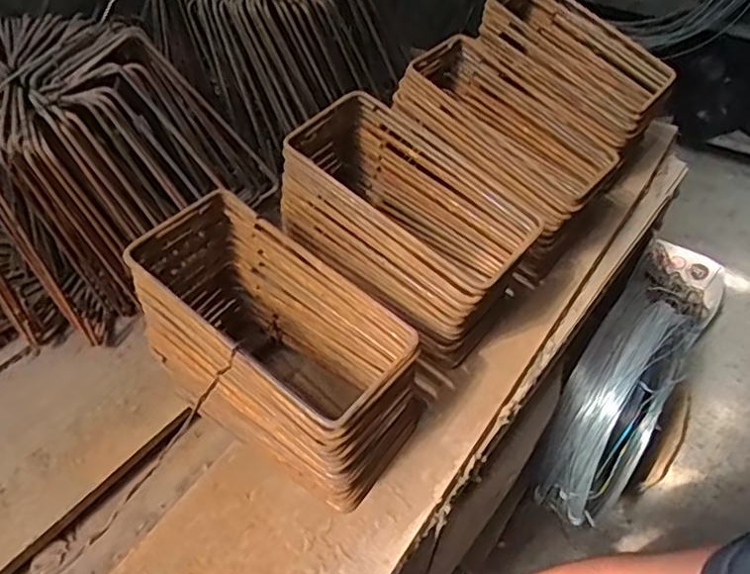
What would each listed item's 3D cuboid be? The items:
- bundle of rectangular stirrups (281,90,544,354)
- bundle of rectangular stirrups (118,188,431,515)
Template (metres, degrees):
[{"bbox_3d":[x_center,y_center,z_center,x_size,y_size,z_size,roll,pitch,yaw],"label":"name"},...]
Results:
[{"bbox_3d":[0.024,-0.060,0.527,0.199,0.124,0.111,34,57,23],"label":"bundle of rectangular stirrups"},{"bbox_3d":[-0.072,0.046,0.462,0.208,0.137,0.105,34,57,23],"label":"bundle of rectangular stirrups"}]

